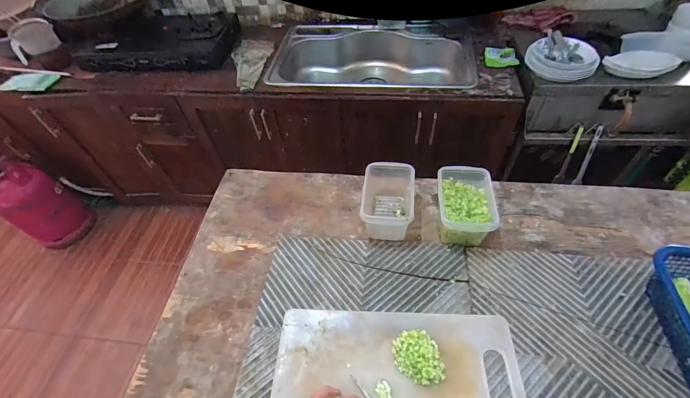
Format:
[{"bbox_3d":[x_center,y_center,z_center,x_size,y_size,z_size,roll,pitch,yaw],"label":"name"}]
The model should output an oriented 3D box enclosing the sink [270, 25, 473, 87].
[{"bbox_3d":[0.114,-0.552,1.483,0.827,0.219,0.488,5,52,9],"label":"sink"}]

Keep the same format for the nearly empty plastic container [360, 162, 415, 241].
[{"bbox_3d":[0.093,0.014,0.718,0.103,0.115,0.155,4,50,9],"label":"nearly empty plastic container"}]

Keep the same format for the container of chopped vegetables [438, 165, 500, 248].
[{"bbox_3d":[0.245,0.020,0.694,0.104,0.099,0.155,1,50,7],"label":"container of chopped vegetables"}]

